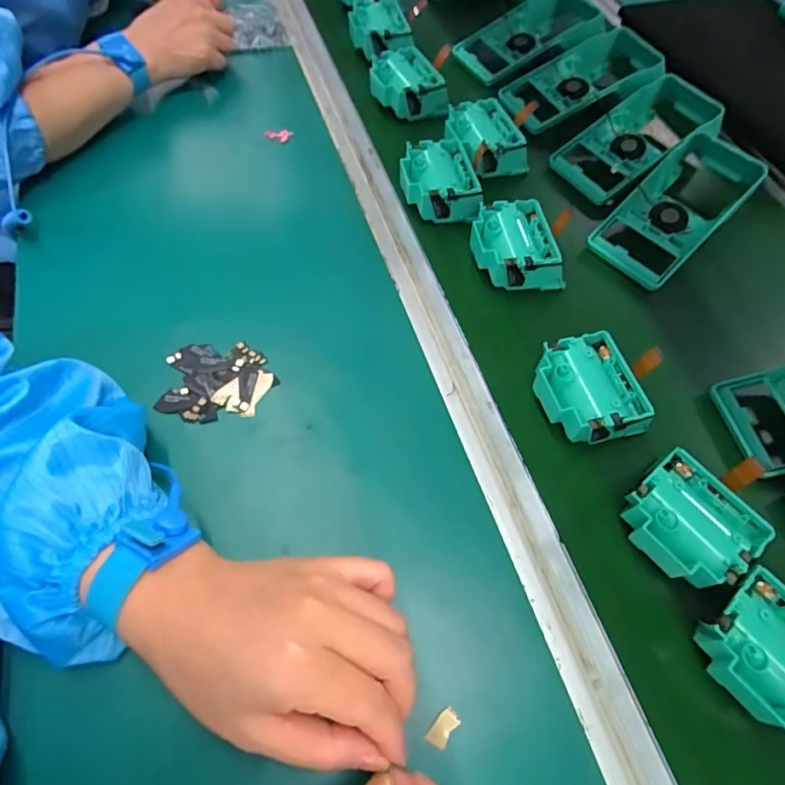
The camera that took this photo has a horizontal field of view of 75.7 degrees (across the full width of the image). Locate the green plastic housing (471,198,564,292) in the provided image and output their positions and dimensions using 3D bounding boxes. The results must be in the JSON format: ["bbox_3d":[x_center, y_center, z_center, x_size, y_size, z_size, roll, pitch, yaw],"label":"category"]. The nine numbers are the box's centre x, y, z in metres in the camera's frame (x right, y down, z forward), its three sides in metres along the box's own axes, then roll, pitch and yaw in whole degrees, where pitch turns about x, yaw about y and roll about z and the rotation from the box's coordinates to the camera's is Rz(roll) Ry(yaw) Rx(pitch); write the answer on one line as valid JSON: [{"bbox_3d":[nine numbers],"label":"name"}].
[{"bbox_3d":[0.105,-0.124,0.450,0.073,0.051,0.080,-12,64,-8],"label":"green plastic housing"}]

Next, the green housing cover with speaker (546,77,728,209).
[{"bbox_3d":[0.265,-0.268,0.536,0.187,0.048,0.093,-33,68,-17],"label":"green housing cover with speaker"}]

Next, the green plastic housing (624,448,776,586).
[{"bbox_3d":[0.189,0.086,0.331,0.065,0.037,0.073,-35,69,-18],"label":"green plastic housing"}]

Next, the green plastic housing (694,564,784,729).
[{"bbox_3d":[0.217,0.153,0.293,0.068,0.035,0.074,-33,68,-17],"label":"green plastic housing"}]

